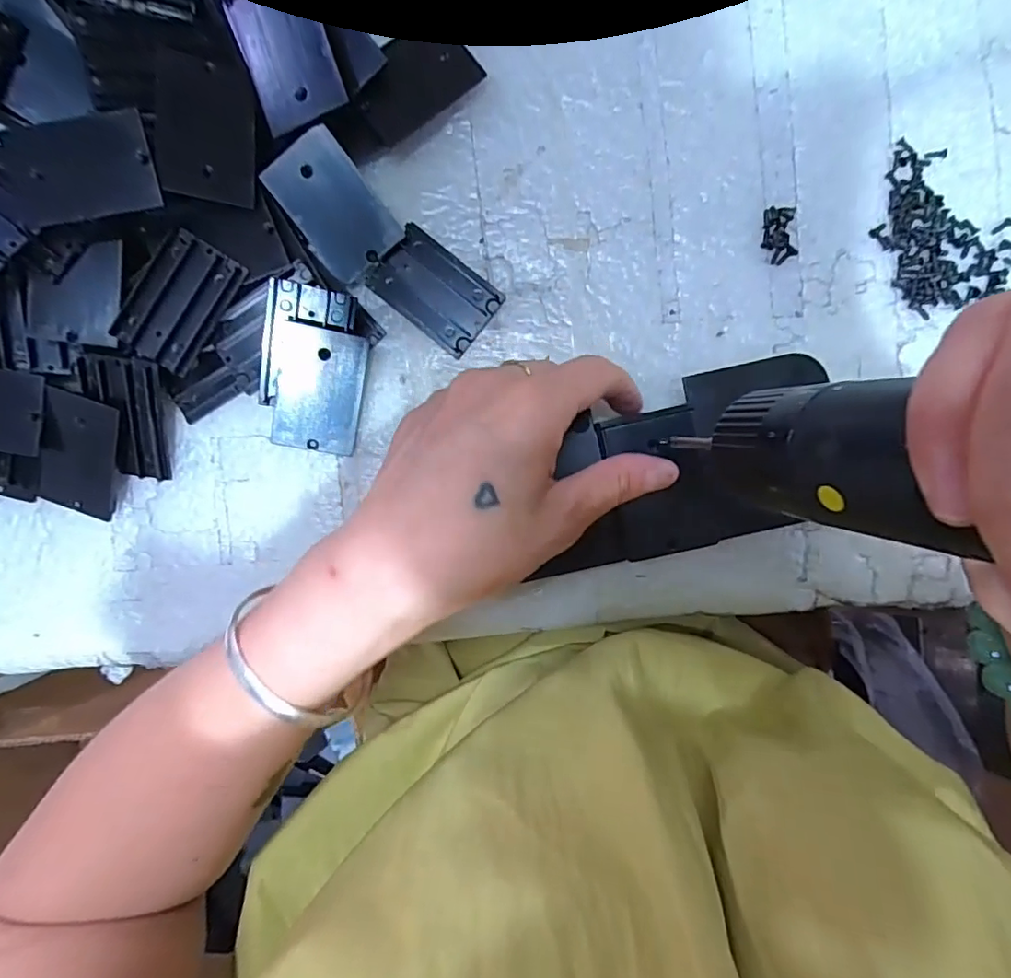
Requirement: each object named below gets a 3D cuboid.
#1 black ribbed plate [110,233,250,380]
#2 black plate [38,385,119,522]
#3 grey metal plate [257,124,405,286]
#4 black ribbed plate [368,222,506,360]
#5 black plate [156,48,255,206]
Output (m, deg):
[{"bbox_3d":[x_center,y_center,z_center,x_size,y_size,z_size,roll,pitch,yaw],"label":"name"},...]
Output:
[{"bbox_3d":[-0.140,-0.080,0.236,0.031,0.007,0.054,31,93,1],"label":"black ribbed plate"},{"bbox_3d":[-0.195,-0.015,0.252,0.033,0.006,0.053,15,105,-9],"label":"black plate"},{"bbox_3d":[-0.075,-0.123,0.241,0.037,0.004,0.054,-36,109,7],"label":"grey metal plate"},{"bbox_3d":[-0.032,-0.090,0.252,0.053,0.005,0.035,39,93,1],"label":"black ribbed plate"},{"bbox_3d":[-0.122,-0.148,0.226,0.035,0.005,0.055,2,93,-22],"label":"black plate"}]

